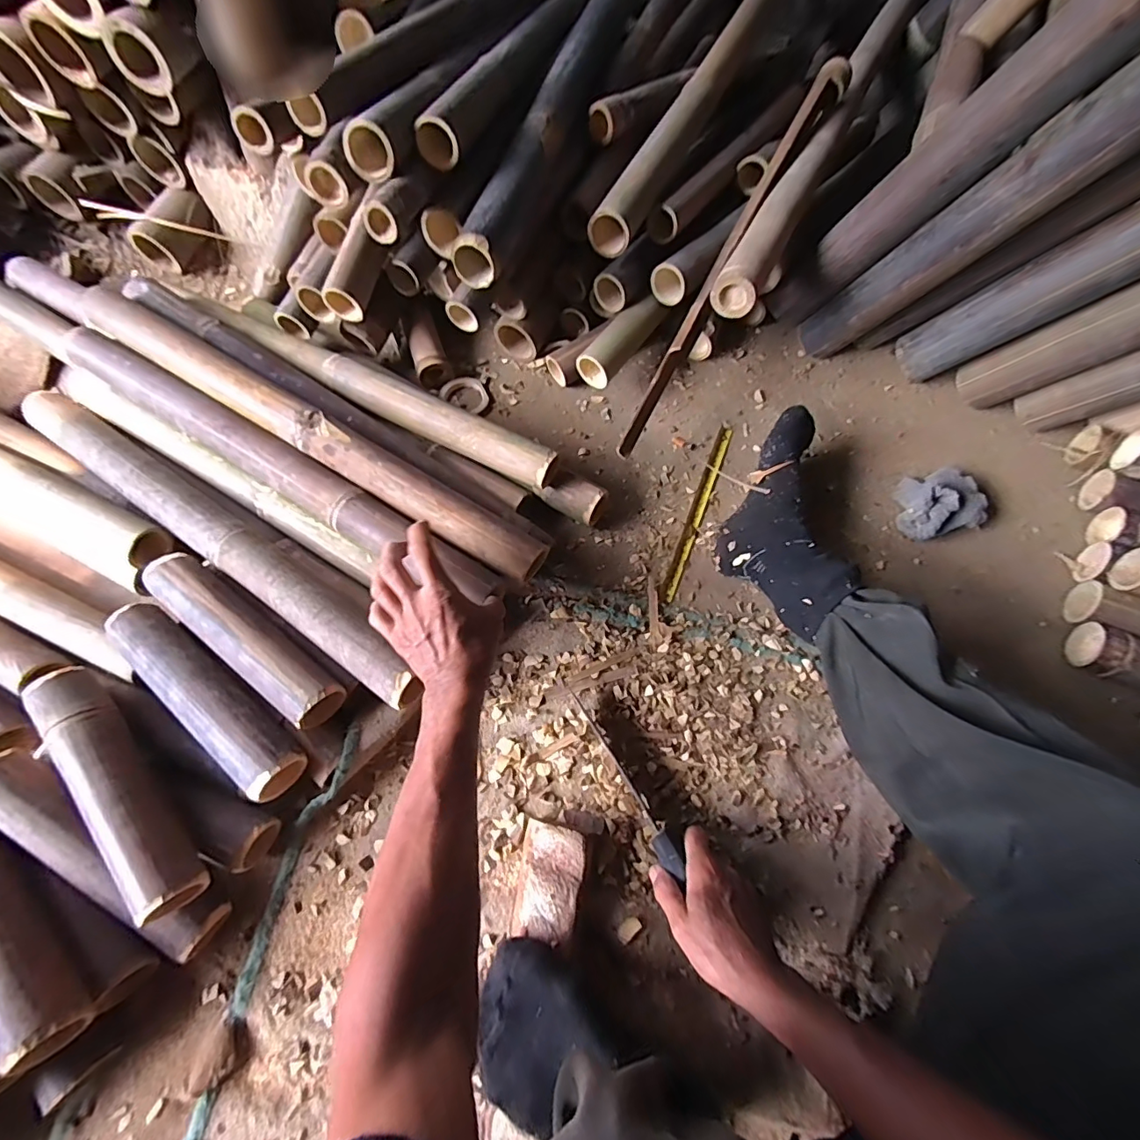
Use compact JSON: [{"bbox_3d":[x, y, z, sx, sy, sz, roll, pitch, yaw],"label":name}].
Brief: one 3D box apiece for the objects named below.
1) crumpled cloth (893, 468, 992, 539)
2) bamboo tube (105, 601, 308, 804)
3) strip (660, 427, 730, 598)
[{"bbox_3d":[0.512,-0.097,0.690,0.112,0.047,0.094,-11,68,-5],"label":"crumpled cloth"},{"bbox_3d":[-0.393,0.128,0.524,0.279,0.045,0.054,38,73,13],"label":"bamboo tube"},{"bbox_3d":[0.183,-0.089,0.715,0.022,0.012,0.293,23,72,5],"label":"strip"}]

